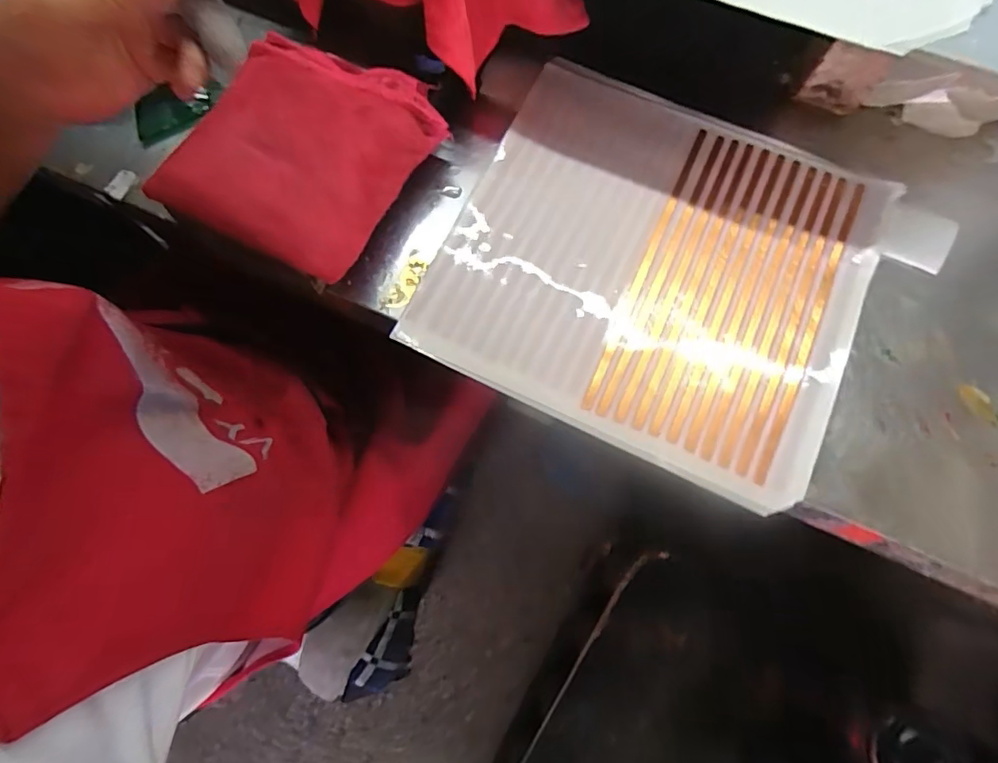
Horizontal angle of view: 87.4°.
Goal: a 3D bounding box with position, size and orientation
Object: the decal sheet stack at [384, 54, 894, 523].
[{"bbox_3d":[0.116,-0.090,0.397,0.297,0.031,0.276,26,80,7],"label":"decal sheet stack"}]

